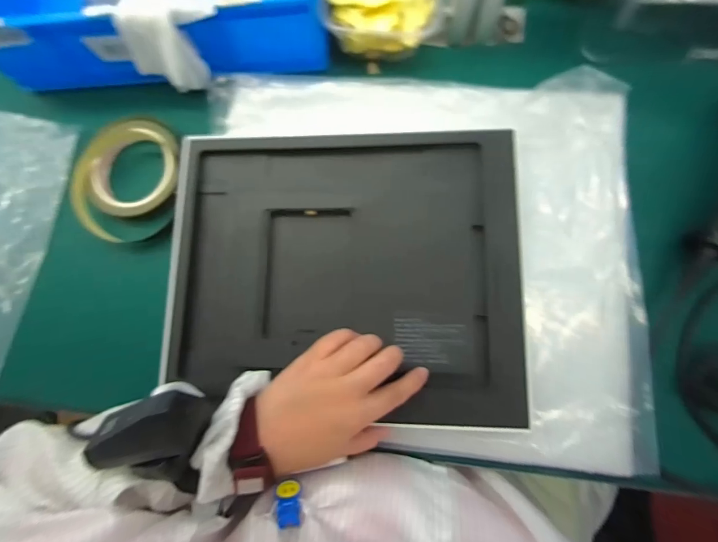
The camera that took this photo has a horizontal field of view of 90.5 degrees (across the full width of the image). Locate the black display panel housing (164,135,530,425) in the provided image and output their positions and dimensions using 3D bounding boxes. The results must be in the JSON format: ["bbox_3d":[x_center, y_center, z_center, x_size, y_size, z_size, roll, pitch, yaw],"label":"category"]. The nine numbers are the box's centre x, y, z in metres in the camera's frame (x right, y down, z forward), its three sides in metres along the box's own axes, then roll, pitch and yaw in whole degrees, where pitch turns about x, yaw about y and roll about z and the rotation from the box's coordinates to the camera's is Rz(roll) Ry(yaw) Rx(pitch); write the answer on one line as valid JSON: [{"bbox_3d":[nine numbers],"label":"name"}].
[{"bbox_3d":[-0.016,-0.006,0.308,0.297,0.017,0.245,1,80,6],"label":"black display panel housing"}]

